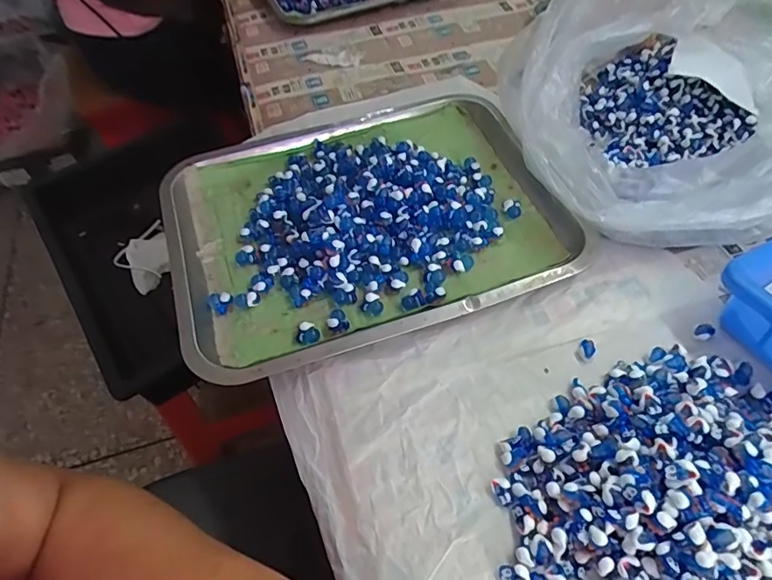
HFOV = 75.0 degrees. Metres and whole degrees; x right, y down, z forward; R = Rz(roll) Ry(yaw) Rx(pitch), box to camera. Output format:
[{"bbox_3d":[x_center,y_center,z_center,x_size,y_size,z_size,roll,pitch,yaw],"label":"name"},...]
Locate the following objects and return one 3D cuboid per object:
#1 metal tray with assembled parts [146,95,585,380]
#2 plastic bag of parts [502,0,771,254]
[{"bbox_3d":[-0.026,-0.072,0.468,0.348,0.032,0.270,-18,57,-8],"label":"metal tray with assembled parts"},{"bbox_3d":[0.245,-0.190,0.456,0.249,0.153,0.311,-4,56,1],"label":"plastic bag of parts"}]

